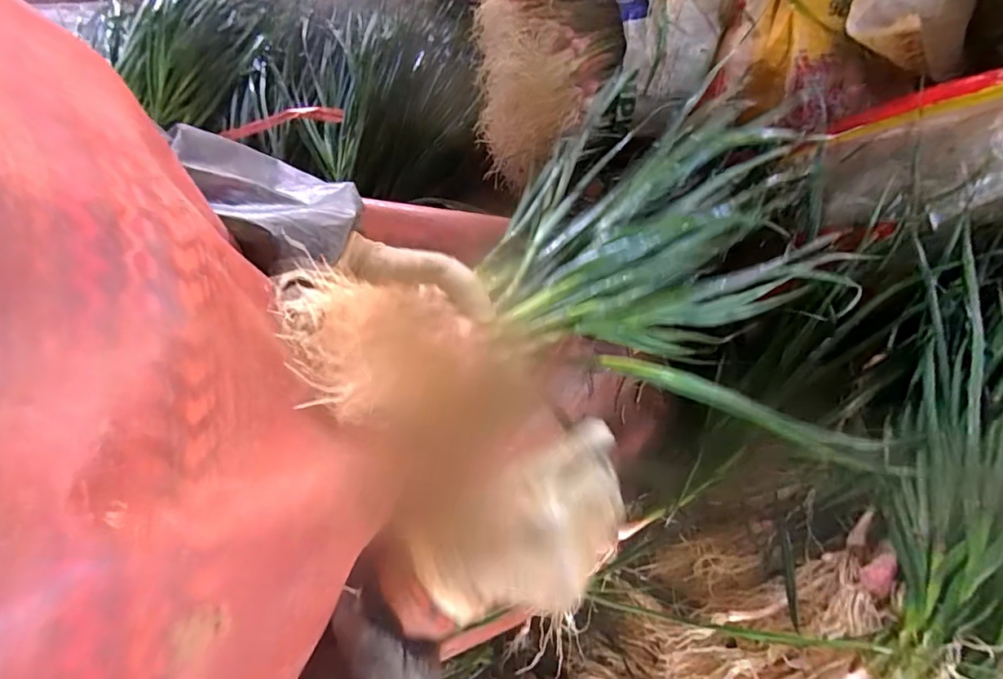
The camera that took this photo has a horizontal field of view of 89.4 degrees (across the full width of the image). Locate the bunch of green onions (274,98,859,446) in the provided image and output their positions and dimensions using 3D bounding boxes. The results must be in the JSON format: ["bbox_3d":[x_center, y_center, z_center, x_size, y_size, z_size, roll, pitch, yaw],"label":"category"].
[{"bbox_3d":[0.068,-0.056,0.375,0.384,0.096,0.199,-28,73,-30],"label":"bunch of green onions"}]

